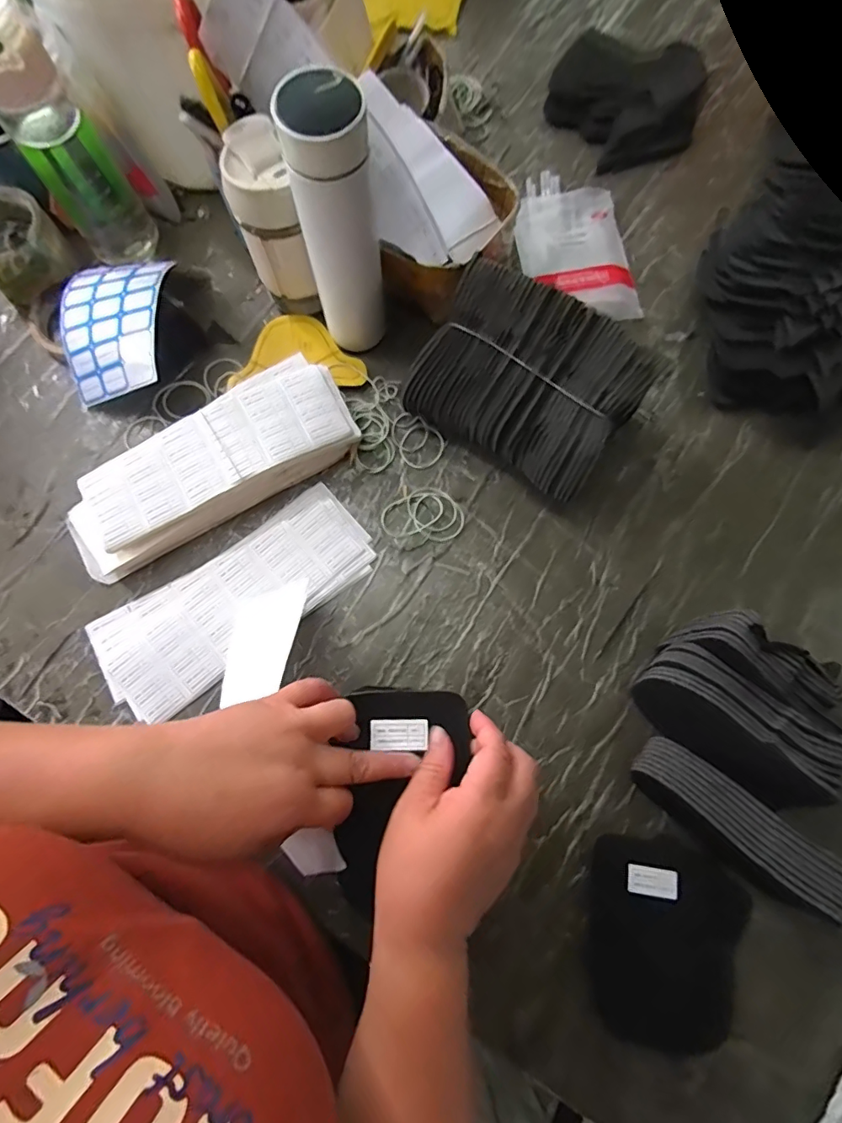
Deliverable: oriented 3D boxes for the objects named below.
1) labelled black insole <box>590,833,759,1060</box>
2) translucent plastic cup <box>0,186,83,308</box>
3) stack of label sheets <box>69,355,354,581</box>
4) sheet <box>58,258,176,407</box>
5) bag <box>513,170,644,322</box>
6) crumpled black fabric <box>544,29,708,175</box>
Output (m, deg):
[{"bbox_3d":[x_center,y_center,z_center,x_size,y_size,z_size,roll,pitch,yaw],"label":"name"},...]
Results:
[{"bbox_3d":[0.206,0.316,0.407,0.124,0.015,0.153,4,78,1],"label":"labelled black insole"},{"bbox_3d":[-0.431,-0.335,0.529,0.100,0.056,0.092,44,82,9],"label":"translucent plastic cup"},{"bbox_3d":[-0.214,-0.099,0.489,0.294,0.044,0.112,-30,79,-6],"label":"stack of label sheets"},{"bbox_3d":[-0.314,-0.240,0.505,0.124,0.026,0.144,-6,86,19],"label":"sheet"},{"bbox_3d":[0.170,-0.362,0.564,0.114,0.019,0.201,-8,78,-1],"label":"bag"},{"bbox_3d":[0.239,-0.554,0.587,0.161,0.034,0.163,-18,79,-3],"label":"crumpled black fabric"}]

